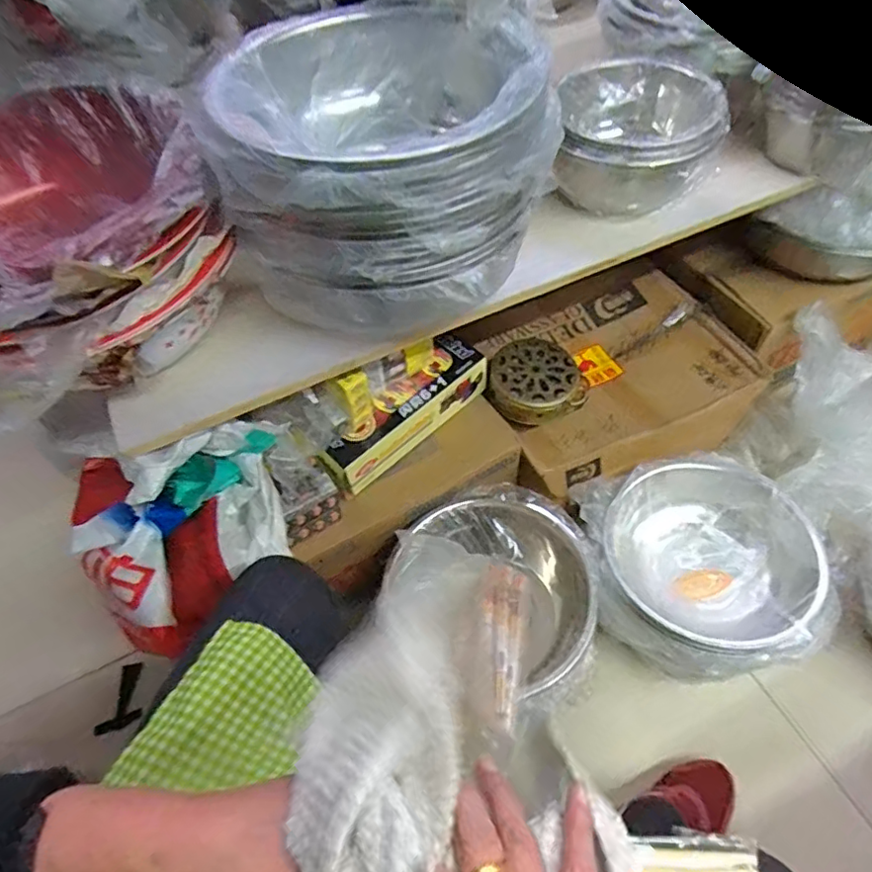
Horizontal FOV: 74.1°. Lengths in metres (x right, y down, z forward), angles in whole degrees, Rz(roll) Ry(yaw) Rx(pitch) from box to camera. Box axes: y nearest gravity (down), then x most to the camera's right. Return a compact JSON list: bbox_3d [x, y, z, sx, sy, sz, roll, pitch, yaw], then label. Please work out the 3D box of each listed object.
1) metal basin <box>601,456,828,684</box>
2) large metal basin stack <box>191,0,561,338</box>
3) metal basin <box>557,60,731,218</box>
[{"bbox_3d":[0.405,0.183,0.884,0.316,0.121,0.331,-2,55,3],"label":"metal basin"},{"bbox_3d":[-0.053,-0.342,0.699,0.365,0.196,0.393,-3,55,2],"label":"large metal basin stack"},{"bbox_3d":[0.282,-0.430,0.829,0.220,0.115,0.233,3,55,7],"label":"metal basin"}]

